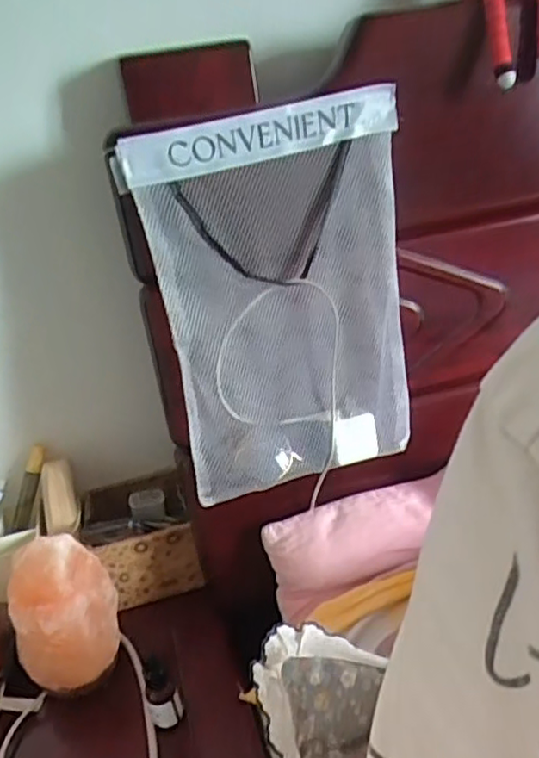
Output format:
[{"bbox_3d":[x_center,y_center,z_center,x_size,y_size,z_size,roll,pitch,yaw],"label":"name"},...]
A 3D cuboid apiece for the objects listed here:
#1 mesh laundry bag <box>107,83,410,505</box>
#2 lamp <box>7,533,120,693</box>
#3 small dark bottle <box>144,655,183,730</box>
[{"bbox_3d":[0.014,-0.062,0.598,0.244,0.335,0.070,-11,30,-7],"label":"mesh laundry bag"},{"bbox_3d":[-0.204,0.232,0.644,0.095,0.160,0.073,-16,31,-15],"label":"lamp"},{"bbox_3d":[-0.104,0.301,0.620,0.031,0.073,0.025,-17,31,-17],"label":"small dark bottle"}]

